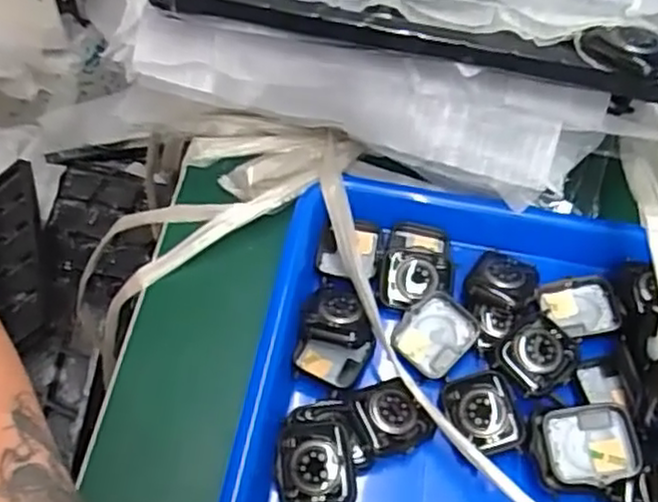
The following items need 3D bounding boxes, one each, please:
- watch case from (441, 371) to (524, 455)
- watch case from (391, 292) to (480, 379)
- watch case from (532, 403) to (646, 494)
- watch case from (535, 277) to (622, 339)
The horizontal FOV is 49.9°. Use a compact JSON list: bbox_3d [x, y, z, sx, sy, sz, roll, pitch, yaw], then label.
[{"bbox_3d":[0.079,0.083,0.364,0.035,0.009,0.041,-13,64,3],"label":"watch case"},{"bbox_3d":[0.059,0.047,0.394,0.037,0.010,0.040,39,82,13],"label":"watch case"},{"bbox_3d":[0.127,0.096,0.350,0.050,0.009,0.040,-12,63,6],"label":"watch case"},{"bbox_3d":[0.145,0.033,0.409,0.048,0.016,0.035,-2,57,-6],"label":"watch case"}]

